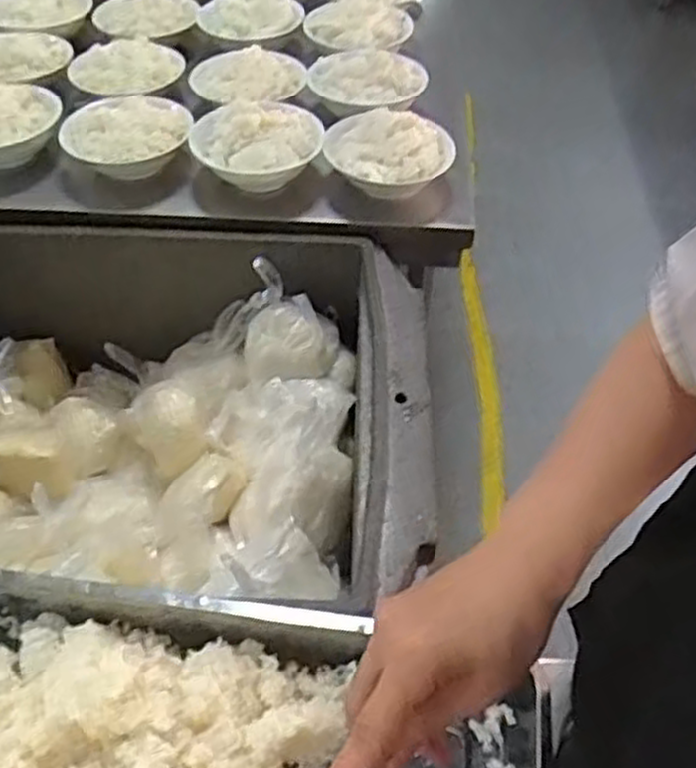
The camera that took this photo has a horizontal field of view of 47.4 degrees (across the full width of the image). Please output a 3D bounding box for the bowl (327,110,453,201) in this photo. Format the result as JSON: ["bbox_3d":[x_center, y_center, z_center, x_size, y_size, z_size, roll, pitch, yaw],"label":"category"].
[{"bbox_3d":[0.053,-0.306,1.034,0.165,0.059,0.152,1,48,-1],"label":"bowl"}]

